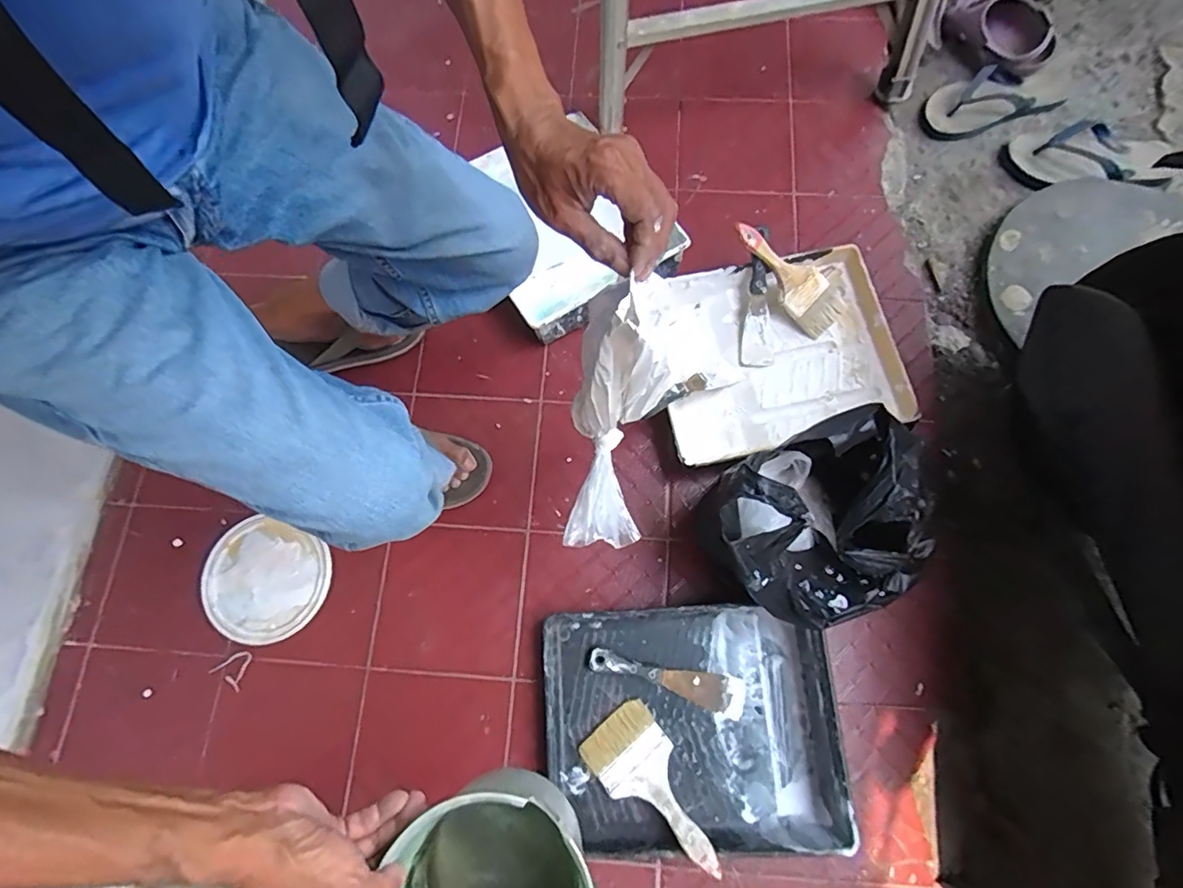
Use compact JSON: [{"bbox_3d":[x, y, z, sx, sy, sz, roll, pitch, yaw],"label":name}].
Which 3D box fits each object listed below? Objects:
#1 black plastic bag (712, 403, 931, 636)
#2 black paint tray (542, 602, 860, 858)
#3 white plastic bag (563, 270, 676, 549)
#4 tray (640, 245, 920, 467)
[{"bbox_3d":[0.284,0.104,0.681,0.251,0.280,0.216,-25,76,-3],"label":"black plastic bag"},{"bbox_3d":[0.121,0.352,0.720,0.350,0.073,0.275,-4,71,1],"label":"black paint tray"},{"bbox_3d":[0.017,-0.029,0.504,0.083,0.299,0.113,13,54,6],"label":"white plastic bag"},{"bbox_3d":[0.271,-0.127,0.864,0.338,0.076,0.296,-9,71,-1],"label":"tray"}]

